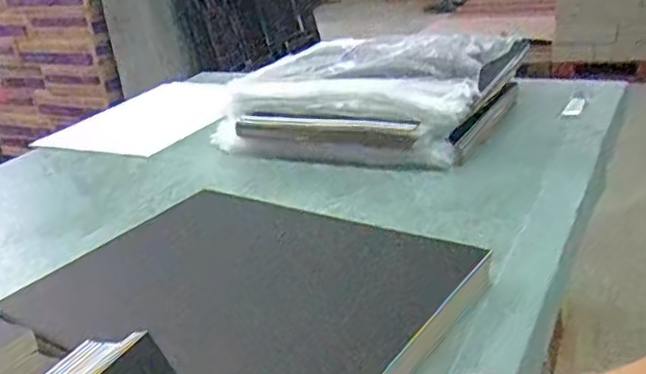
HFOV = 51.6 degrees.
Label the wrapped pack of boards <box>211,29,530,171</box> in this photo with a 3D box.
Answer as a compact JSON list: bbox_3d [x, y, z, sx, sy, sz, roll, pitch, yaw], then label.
[{"bbox_3d":[0.086,-0.197,1.342,0.546,0.175,0.400,9,28,31],"label":"wrapped pack of boards"}]

